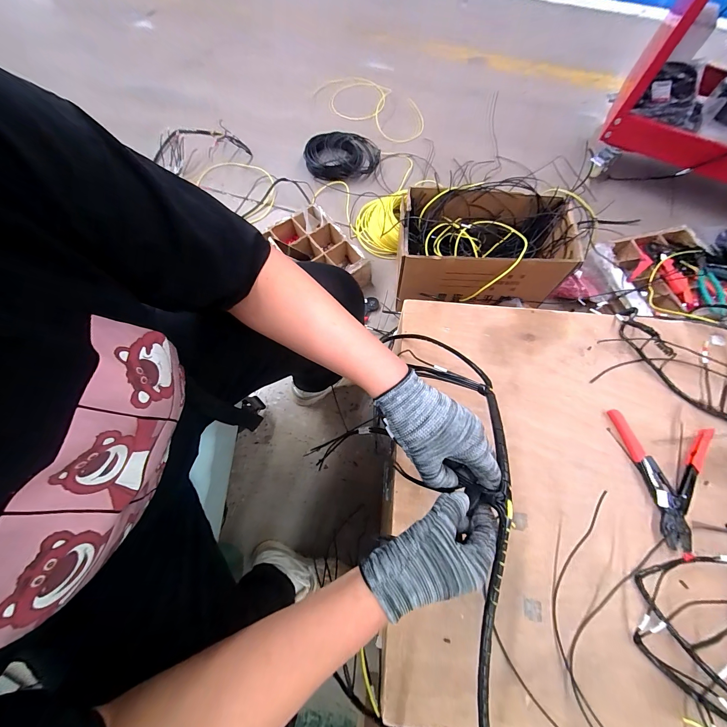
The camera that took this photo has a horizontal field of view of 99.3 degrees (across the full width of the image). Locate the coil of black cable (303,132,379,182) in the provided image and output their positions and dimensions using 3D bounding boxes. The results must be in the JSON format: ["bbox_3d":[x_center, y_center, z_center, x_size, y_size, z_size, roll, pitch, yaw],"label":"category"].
[{"bbox_3d":[-0.073,-0.716,1.085,0.257,0.058,0.193,6,70,3],"label":"coil of black cable"}]

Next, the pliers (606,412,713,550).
[{"bbox_3d":[0.480,0.160,0.466,0.136,0.014,0.193,-8,70,-2],"label":"pliers"}]

